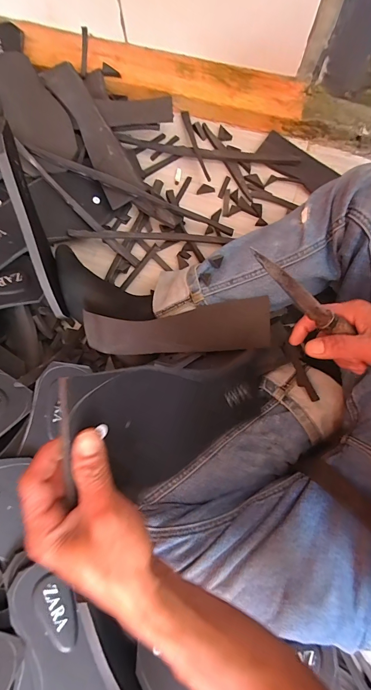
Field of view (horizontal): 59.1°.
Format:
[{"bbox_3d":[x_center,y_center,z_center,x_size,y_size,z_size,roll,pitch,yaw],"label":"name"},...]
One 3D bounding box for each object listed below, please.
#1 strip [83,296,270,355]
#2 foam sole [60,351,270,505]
[{"bbox_3d":[-0.013,-0.023,0.458,0.251,0.019,0.065,-4,78,0],"label":"strip"},{"bbox_3d":[0.004,0.067,0.311,0.016,0.245,0.102,1,94,43],"label":"foam sole"}]

